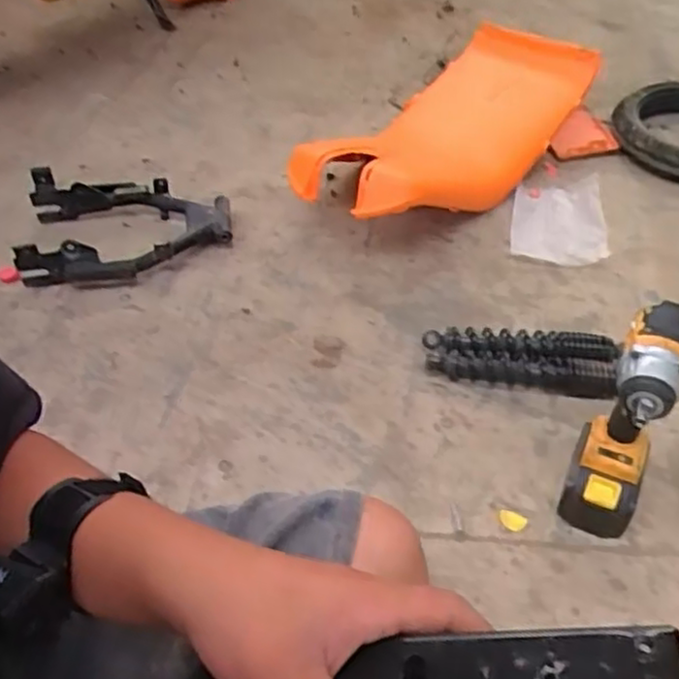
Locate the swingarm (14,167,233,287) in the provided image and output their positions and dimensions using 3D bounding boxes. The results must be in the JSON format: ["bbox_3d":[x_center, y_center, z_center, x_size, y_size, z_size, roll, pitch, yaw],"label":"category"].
[{"bbox_3d":[-0.356,-0.181,1.194,0.342,0.087,0.240,-3,45,-1],"label":"swingarm"}]

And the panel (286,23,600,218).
[{"bbox_3d":[0.199,-0.385,1.364,0.307,0.160,0.660,30,53,28],"label":"panel"}]

